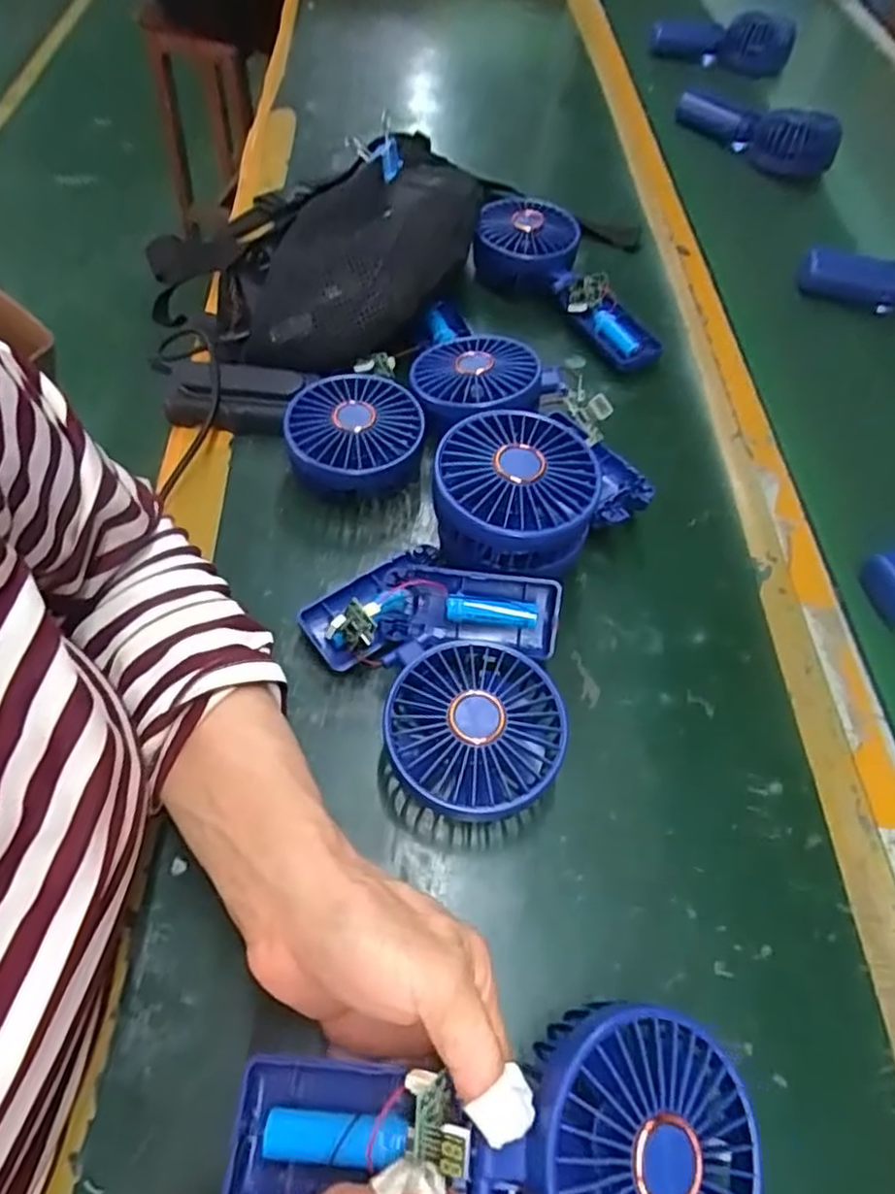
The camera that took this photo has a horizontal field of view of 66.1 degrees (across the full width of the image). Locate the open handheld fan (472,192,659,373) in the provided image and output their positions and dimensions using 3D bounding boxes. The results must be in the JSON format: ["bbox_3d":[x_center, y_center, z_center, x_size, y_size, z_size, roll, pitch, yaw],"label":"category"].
[{"bbox_3d":[0.099,-0.263,0.561,0.085,0.042,0.200,-38,67,-24],"label":"open handheld fan"}]

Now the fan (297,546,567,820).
[{"bbox_3d":[0.005,0.034,0.364,0.115,0.051,0.158,-26,62,-19],"label":"fan"}]

